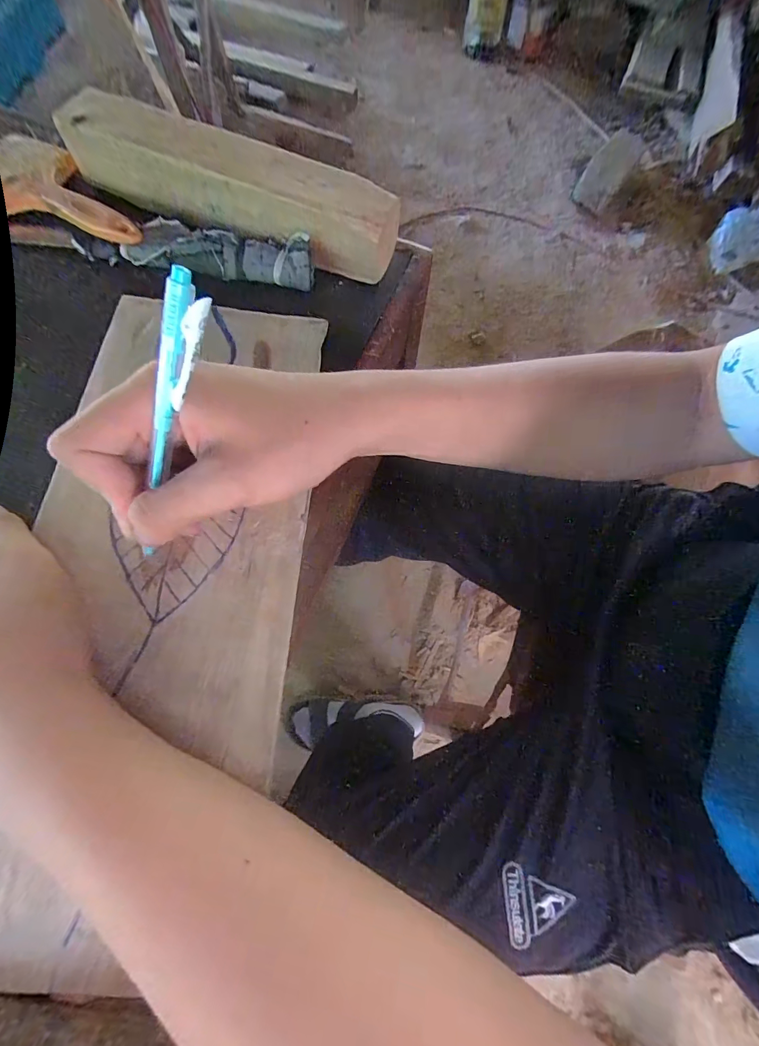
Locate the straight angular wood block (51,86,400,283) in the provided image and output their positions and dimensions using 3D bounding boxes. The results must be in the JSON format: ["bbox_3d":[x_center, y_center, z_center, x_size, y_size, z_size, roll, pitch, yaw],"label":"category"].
[{"bbox_3d":[-0.102,-0.243,0.293,0.252,0.048,0.047,20,70,5],"label":"straight angular wood block"}]

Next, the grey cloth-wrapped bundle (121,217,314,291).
[{"bbox_3d":[-0.112,-0.192,0.288,0.128,0.025,0.027,9,69,1],"label":"grey cloth-wrapped bundle"}]

